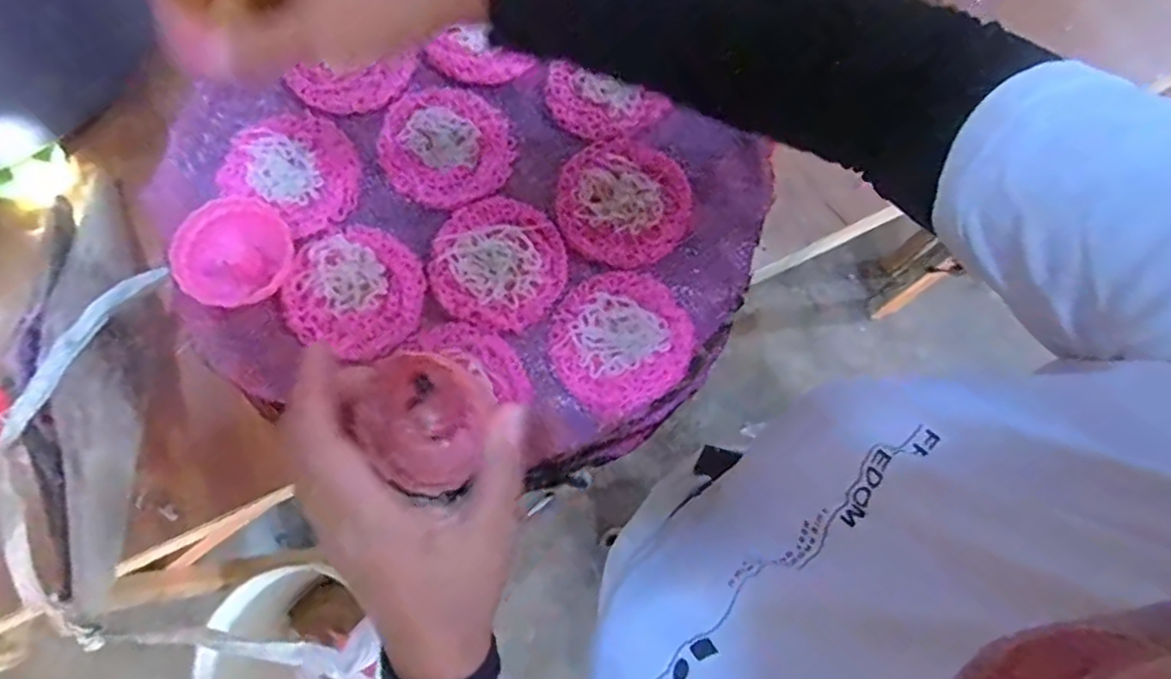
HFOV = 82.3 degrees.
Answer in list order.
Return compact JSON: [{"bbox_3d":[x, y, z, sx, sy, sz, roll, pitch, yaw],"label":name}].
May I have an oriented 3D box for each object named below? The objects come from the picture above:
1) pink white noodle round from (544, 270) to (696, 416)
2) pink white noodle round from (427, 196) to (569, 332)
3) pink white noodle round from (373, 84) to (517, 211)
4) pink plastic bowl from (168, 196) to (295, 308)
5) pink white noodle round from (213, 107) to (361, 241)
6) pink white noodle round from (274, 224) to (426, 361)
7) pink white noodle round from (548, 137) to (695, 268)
[{"bbox_3d":[0.019,-0.001,0.372,0.076,0.006,0.077,0,74,0],"label":"pink white noodle round"},{"bbox_3d":[-0.050,-0.046,0.389,0.076,0.004,0.078,0,74,0],"label":"pink white noodle round"},{"bbox_3d":[-0.086,-0.119,0.411,0.082,0.004,0.075,0,74,0],"label":"pink white noodle round"},{"bbox_3d":[-0.195,-0.048,0.373,0.061,0.022,0.053,-43,78,-11],"label":"pink plastic bowl"},{"bbox_3d":[-0.172,-0.103,0.400,0.075,0.016,0.069,0,74,0],"label":"pink white noodle round"},{"bbox_3d":[-0.130,-0.029,0.382,0.075,0.010,0.074,0,74,0],"label":"pink white noodle round"},{"bbox_3d":[0.022,-0.083,0.399,0.081,0.004,0.078,0,74,0],"label":"pink white noodle round"}]

